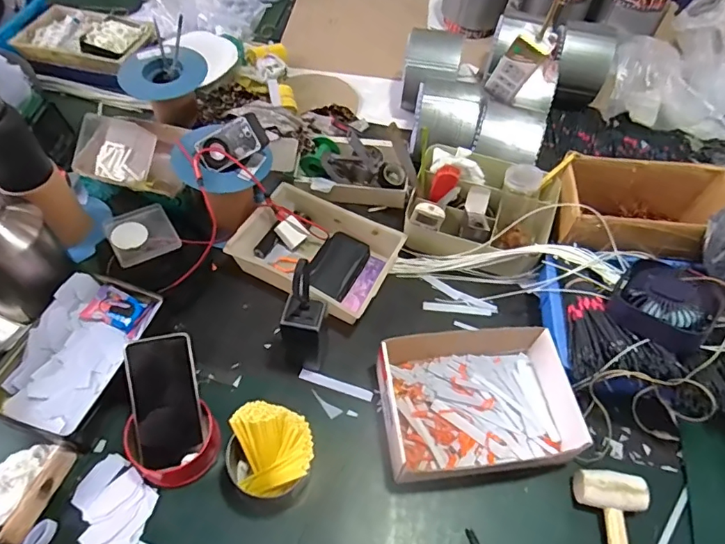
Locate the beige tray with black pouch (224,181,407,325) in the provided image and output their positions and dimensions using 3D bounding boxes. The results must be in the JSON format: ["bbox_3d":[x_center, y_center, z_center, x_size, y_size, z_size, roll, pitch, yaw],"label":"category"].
[{"bbox_3d":[-0.071,-0.038,0.799,0.241,0.051,0.175,25,58,13],"label":"beige tray with black pouch"}]

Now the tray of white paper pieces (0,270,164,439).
[{"bbox_3d":[-0.385,0.109,0.673,0.140,0.054,0.220,16,57,8],"label":"tray of white paper pieces"}]

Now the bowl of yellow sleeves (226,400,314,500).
[{"bbox_3d":[-0.112,0.222,0.599,0.104,0.087,0.098,14,56,6],"label":"bowl of yellow sleeves"}]

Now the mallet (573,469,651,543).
[{"bbox_3d":[0.299,0.327,0.583,0.079,0.038,0.167,9,56,3],"label":"mallet"}]

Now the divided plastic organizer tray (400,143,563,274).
[{"bbox_3d":[0.195,-0.102,0.809,0.228,0.146,0.189,18,59,7],"label":"divided plastic organizer tray"}]

